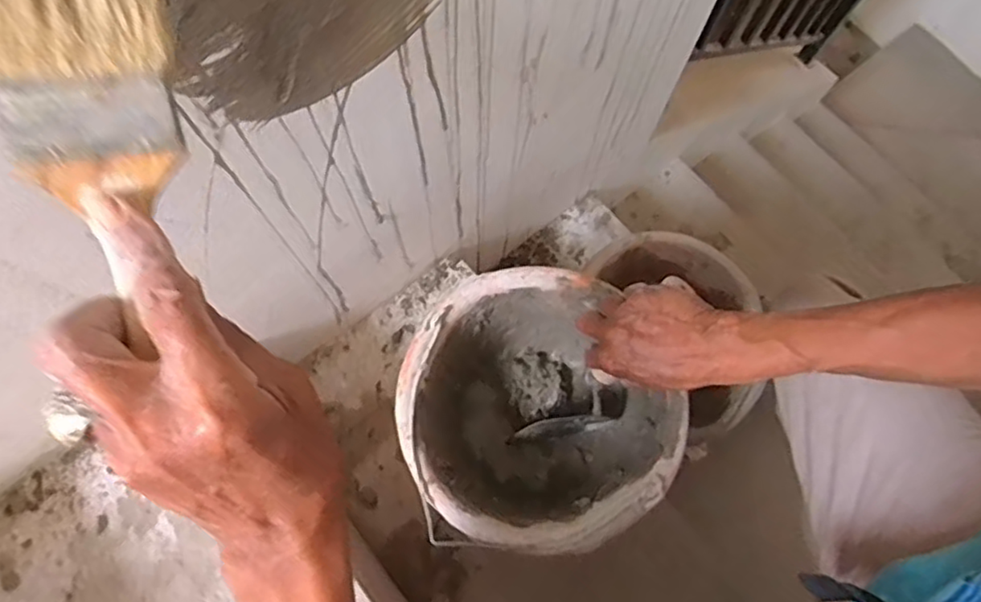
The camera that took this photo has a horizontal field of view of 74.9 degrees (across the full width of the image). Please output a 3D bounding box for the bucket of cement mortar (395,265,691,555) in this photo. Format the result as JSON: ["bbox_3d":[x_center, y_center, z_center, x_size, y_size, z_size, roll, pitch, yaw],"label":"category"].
[{"bbox_3d":[0.038,0.111,0.642,0.236,0.155,0.245,0,73,-1],"label":"bucket of cement mortar"}]

